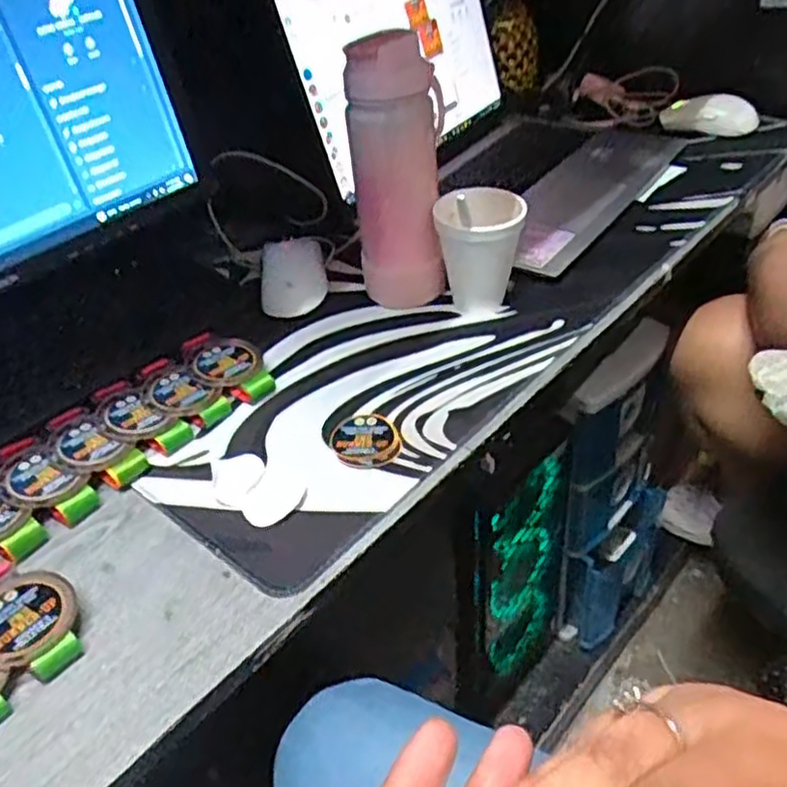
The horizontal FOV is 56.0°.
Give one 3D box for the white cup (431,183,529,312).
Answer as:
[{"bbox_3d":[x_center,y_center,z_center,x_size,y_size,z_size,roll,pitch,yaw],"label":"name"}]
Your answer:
[{"bbox_3d":[0.075,-0.127,0.643,0.075,0.104,0.078,-1,39,8],"label":"white cup"}]

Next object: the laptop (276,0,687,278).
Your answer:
[{"bbox_3d":[0.115,-0.338,0.810,0.324,0.225,0.383,21,46,30],"label":"laptop"}]

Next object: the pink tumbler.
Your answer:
[{"bbox_3d":[0.004,-0.189,0.644,0.080,0.218,0.063,-4,38,4],"label":"pink tumbler"}]

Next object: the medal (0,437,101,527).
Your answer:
[{"bbox_3d":[-0.251,0.064,0.530,0.083,0.025,0.045,25,48,34],"label":"medal"}]

